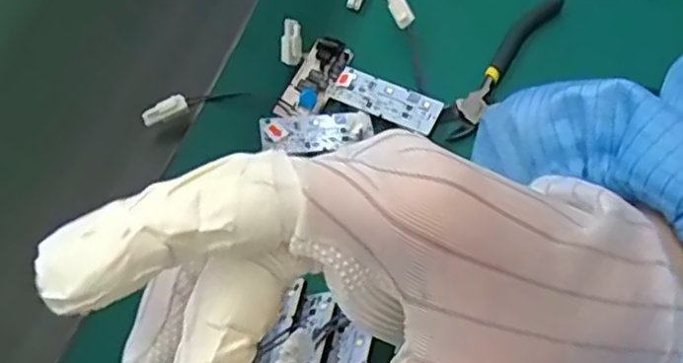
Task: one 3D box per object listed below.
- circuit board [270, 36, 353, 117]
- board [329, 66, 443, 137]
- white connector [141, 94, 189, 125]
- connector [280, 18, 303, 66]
[{"bbox_3d":[-0.016,-0.062,0.414,0.026,0.005,0.063,19,63,14],"label":"circuit board"},{"bbox_3d":[0.027,-0.048,0.407,0.063,0.004,0.023,22,73,13],"label":"board"},{"bbox_3d":[-0.103,-0.042,0.404,0.027,0.007,0.009,-26,62,-11],"label":"white connector"},{"bbox_3d":[-0.030,-0.084,0.416,0.012,0.005,0.027,1,96,5],"label":"connector"}]

